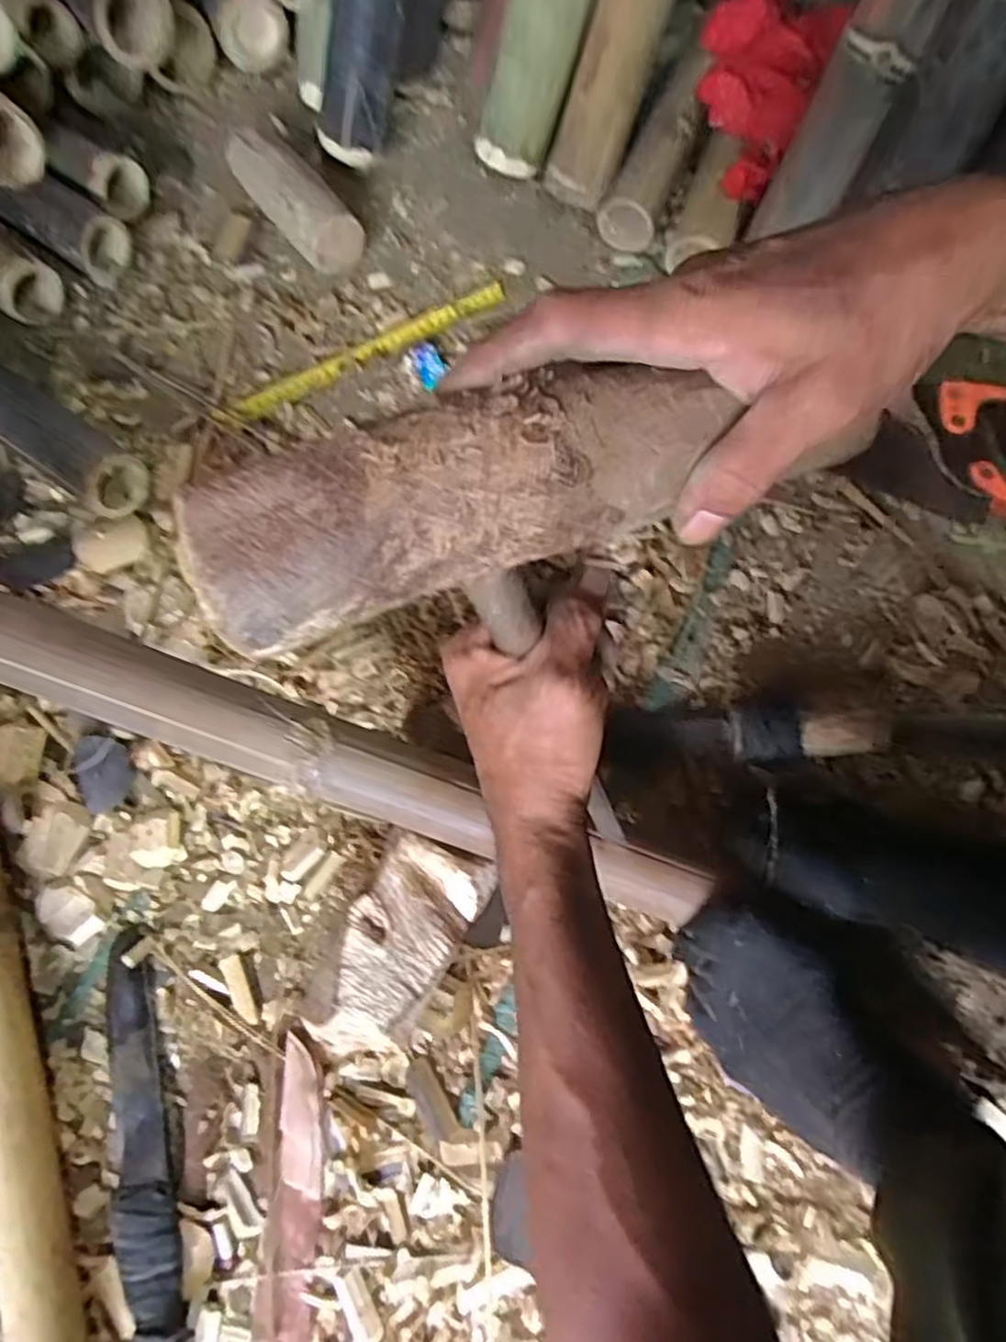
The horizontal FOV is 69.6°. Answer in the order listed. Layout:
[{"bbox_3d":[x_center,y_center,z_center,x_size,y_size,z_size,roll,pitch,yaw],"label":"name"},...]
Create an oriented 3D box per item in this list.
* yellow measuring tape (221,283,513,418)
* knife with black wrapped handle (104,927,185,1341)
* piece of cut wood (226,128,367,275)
[{"bbox_3d":[-0.131,-0.301,0.679,0.290,0.008,0.026,-29,74,-8],"label":"yellow measuring tape"},{"bbox_3d":[-0.239,0.316,0.469,0.042,0.026,0.276,-15,73,-4],"label":"knife with black wrapped handle"},{"bbox_3d":[-0.202,-0.449,0.699,0.052,0.058,0.170,-38,76,-11],"label":"piece of cut wood"}]

